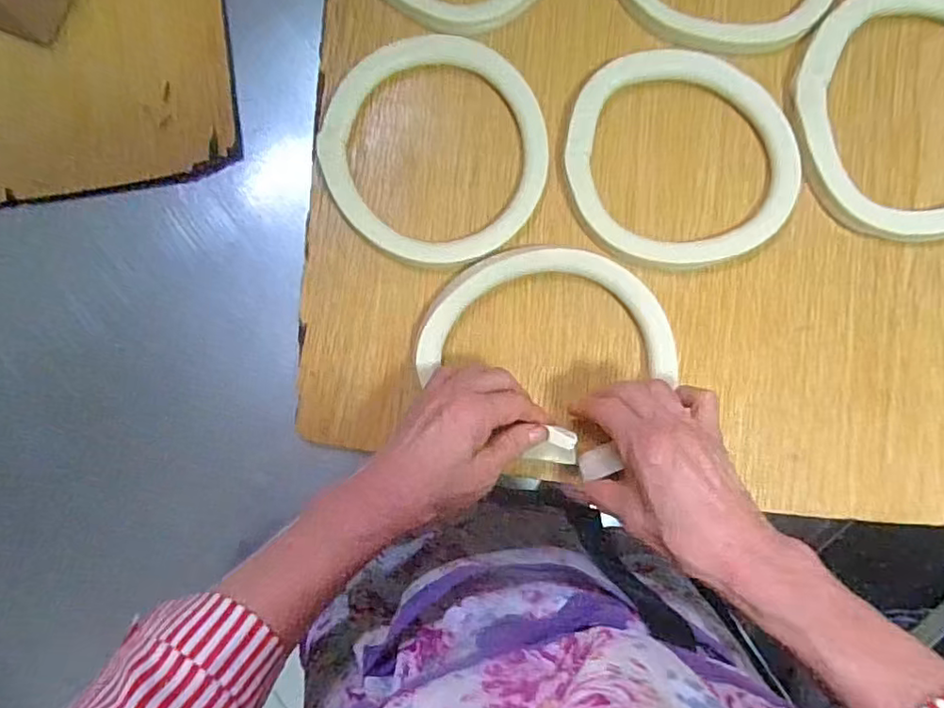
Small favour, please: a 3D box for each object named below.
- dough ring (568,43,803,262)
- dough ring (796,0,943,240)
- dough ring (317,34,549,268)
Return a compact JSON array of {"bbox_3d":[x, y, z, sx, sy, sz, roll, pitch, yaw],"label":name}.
[{"bbox_3d":[0.157,-0.149,0.462,0.171,0.012,0.159,0,85,-1],"label":"dough ring"},{"bbox_3d":[0.334,-0.183,0.464,0.177,0.020,0.182,0,85,-1],"label":"dough ring"},{"bbox_3d":[-0.026,-0.152,0.459,0.166,0.009,0.166,0,85,-1],"label":"dough ring"}]

